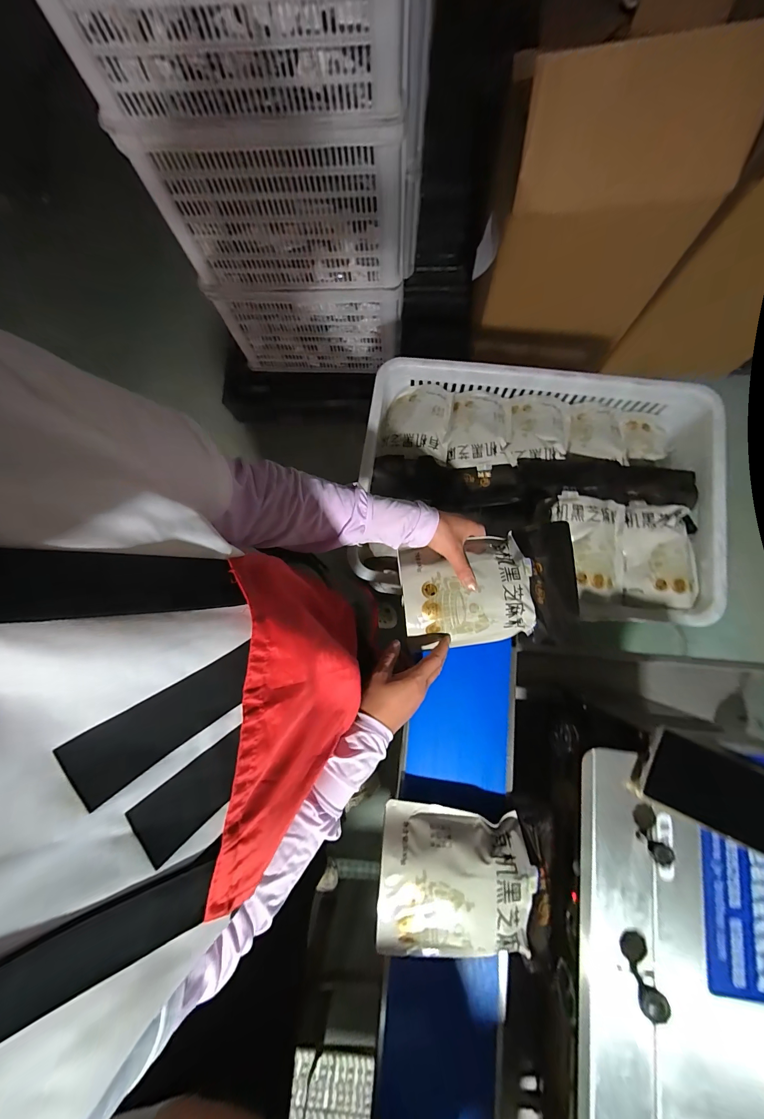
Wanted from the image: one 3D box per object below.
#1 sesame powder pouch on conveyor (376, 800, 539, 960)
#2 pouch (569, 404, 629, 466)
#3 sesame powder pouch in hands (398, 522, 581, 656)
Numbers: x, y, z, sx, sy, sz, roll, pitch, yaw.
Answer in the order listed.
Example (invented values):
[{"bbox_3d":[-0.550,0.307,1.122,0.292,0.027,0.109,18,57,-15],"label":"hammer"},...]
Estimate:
[{"bbox_3d":[0.084,0.388,0.414,0.181,0.039,0.155,7,75,1],"label":"sesame powder pouch on conveyor"},{"bbox_3d":[0.404,-0.236,0.661,0.098,0.038,0.127,6,75,1],"label":"pouch"},{"bbox_3d":[0.153,0.039,0.486,0.249,0.045,0.154,-7,75,-3],"label":"sesame powder pouch in hands"}]

